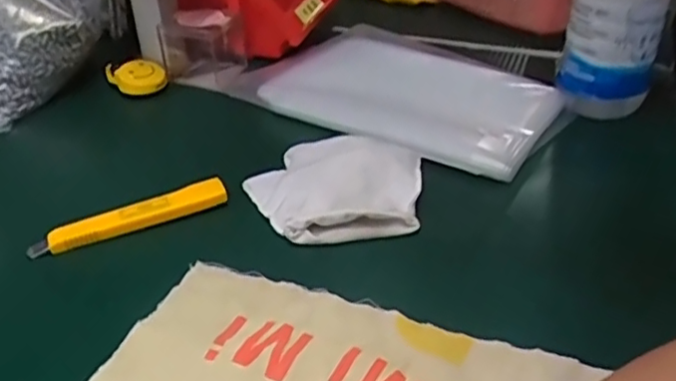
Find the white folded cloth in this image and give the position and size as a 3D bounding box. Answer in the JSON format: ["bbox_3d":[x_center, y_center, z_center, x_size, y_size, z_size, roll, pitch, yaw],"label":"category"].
[{"bbox_3d":[-0.003,-0.003,0.433,0.112,0.023,0.095,3,35,4],"label":"white folded cloth"}]

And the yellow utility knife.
[{"bbox_3d":[-0.134,0.017,0.417,0.123,0.015,0.017,-16,38,-21],"label":"yellow utility knife"}]

